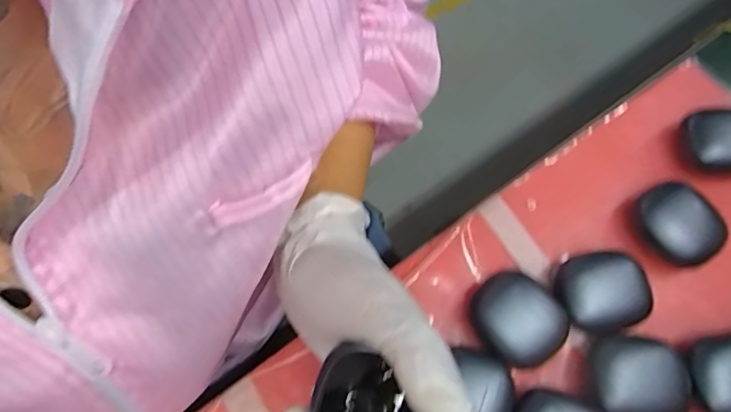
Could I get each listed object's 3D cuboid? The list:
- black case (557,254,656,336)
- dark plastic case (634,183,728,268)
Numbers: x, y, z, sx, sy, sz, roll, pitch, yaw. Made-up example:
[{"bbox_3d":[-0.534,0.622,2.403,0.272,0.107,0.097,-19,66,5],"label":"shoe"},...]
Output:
[{"bbox_3d":[0.148,0.054,0.302,0.050,0.028,0.047,-18,66,-7],"label":"black case"},{"bbox_3d":[0.208,0.014,0.322,0.039,0.027,0.054,-29,68,-12],"label":"dark plastic case"}]

